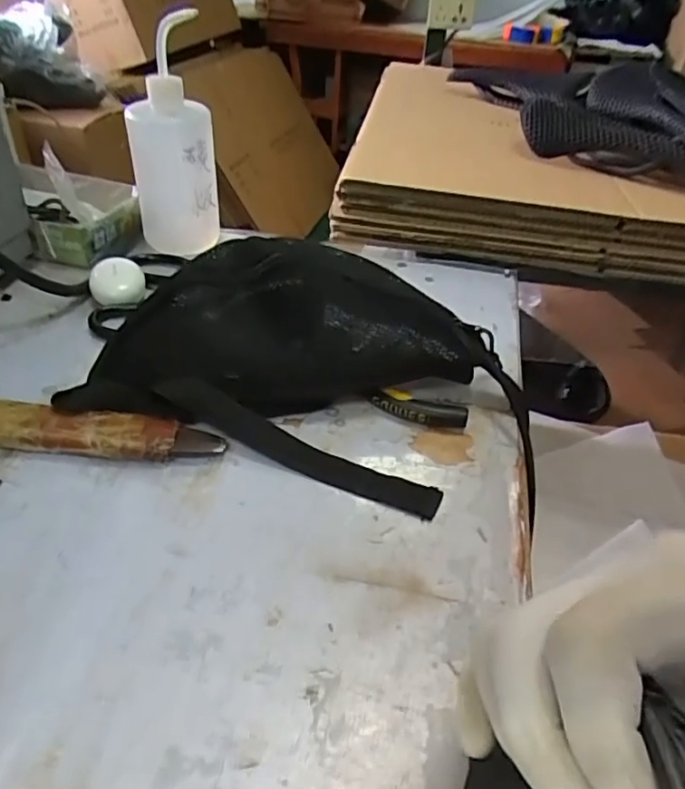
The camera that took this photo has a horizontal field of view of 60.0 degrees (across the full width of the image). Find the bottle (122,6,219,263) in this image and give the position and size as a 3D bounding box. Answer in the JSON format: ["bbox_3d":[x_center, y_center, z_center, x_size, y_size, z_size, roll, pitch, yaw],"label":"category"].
[{"bbox_3d":[-0.168,-0.248,0.583,0.078,0.210,0.071,-8,41,-15],"label":"bottle"}]

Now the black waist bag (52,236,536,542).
[{"bbox_3d":[-0.017,-0.033,0.426,0.320,0.089,0.177,13,40,10],"label":"black waist bag"}]

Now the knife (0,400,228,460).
[{"bbox_3d":[-0.173,0.025,0.395,0.182,0.017,0.035,5,39,1],"label":"knife"}]

